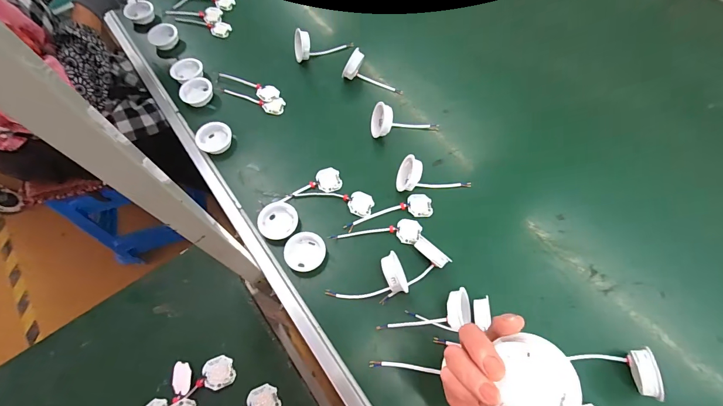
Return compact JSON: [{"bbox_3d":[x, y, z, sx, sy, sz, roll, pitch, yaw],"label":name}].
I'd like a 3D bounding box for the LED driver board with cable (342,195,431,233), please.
[{"bbox_3d":[0.053,0.018,0.675,0.172,0.010,0.046,-12,66,-3],"label":"LED driver board with cable"}]

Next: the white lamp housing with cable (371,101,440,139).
[{"bbox_3d":[0.096,-0.172,0.739,0.141,0.072,0.070,6,66,-10],"label":"white lamp housing with cable"}]

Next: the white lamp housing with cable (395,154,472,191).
[{"bbox_3d":[0.139,-0.043,0.668,0.142,0.052,0.065,16,68,9],"label":"white lamp housing with cable"}]

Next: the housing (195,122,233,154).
[{"bbox_3d":[-0.320,-0.142,0.752,0.073,0.022,0.071,-1,66,2],"label":"housing"}]

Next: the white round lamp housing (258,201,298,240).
[{"bbox_3d":[-0.158,0.036,0.661,0.073,0.024,0.070,-1,66,2],"label":"white round lamp housing"}]

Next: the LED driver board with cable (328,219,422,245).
[{"bbox_3d":[0.027,0.054,0.654,0.172,0.005,0.048,-1,66,2],"label":"LED driver board with cable"}]

